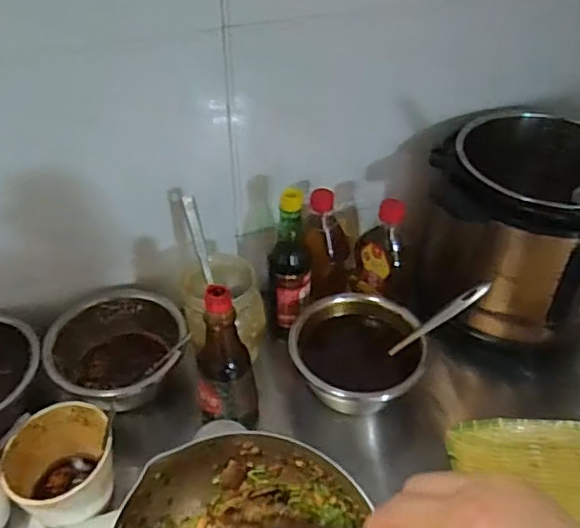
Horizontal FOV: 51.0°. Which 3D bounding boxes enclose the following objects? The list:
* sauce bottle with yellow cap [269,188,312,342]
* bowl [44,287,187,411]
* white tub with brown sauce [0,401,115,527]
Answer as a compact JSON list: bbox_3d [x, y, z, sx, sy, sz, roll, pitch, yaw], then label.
[{"bbox_3d":[-0.001,0.014,0.838,0.062,0.251,0.062,2,42,2],"label":"sauce bottle with yellow cap"},{"bbox_3d":[-0.219,0.115,0.792,0.163,0.096,0.151,0,42,0],"label":"bowl"},{"bbox_3d":[-0.246,0.232,0.670,0.109,0.106,0.114,0,42,0],"label":"white tub with brown sauce"}]

